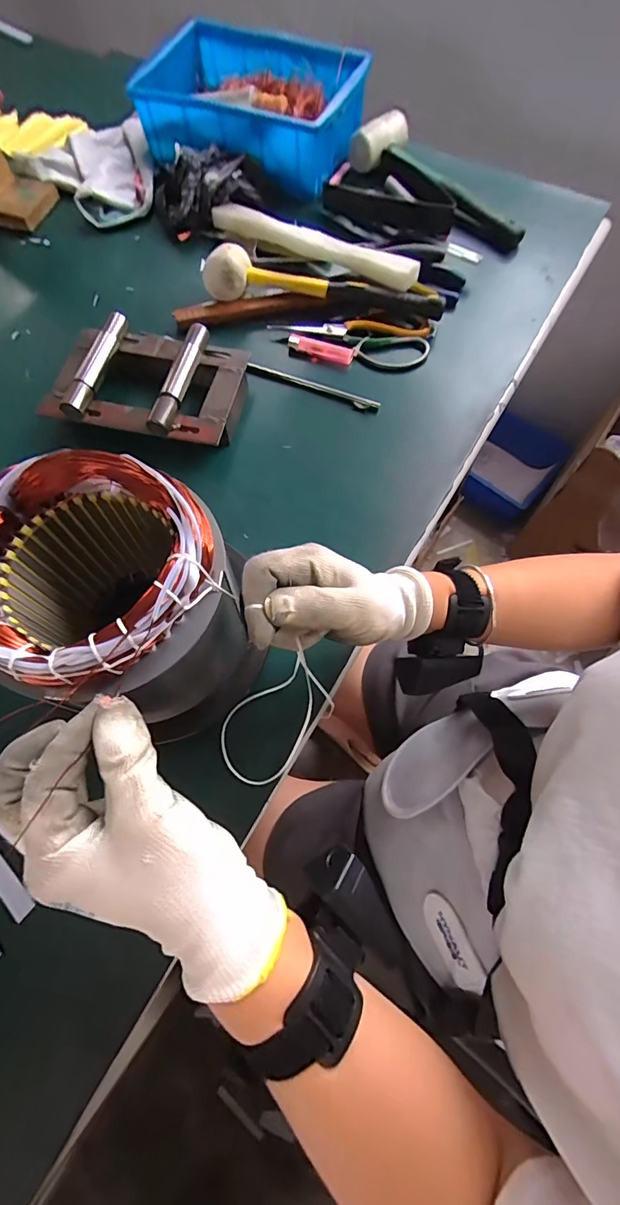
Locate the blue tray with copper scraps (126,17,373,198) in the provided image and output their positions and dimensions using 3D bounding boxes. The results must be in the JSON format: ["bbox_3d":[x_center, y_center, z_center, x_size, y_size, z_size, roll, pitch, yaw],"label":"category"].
[{"bbox_3d":[-0.080,-0.716,0.656,0.287,0.085,0.227,26,70,9],"label":"blue tray with copper scraps"}]

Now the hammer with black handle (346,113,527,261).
[{"bbox_3d":[0.158,-0.570,0.612,0.089,0.061,0.295,-37,73,-14],"label":"hammer with black handle"}]

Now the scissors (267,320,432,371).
[{"bbox_3d":[0.047,-0.304,0.534,0.186,0.015,0.060,3,68,1],"label":"scissors"}]

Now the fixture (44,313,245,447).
[{"bbox_3d":[-0.171,-0.239,0.492,0.202,0.053,0.150,11,69,5],"label":"fixture"}]

